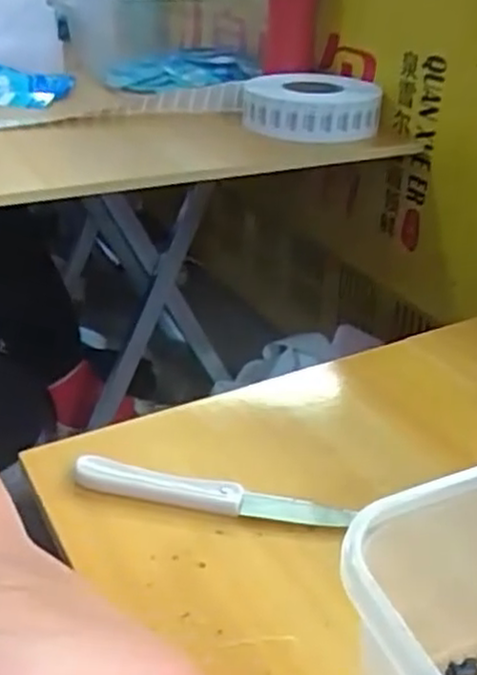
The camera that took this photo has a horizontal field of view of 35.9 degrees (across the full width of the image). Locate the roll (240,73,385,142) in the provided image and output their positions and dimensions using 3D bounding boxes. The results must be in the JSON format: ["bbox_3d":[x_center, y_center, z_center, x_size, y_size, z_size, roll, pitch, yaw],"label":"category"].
[{"bbox_3d":[0.095,-0.302,0.964,0.172,0.057,0.165,1,30,-1],"label":"roll"}]

